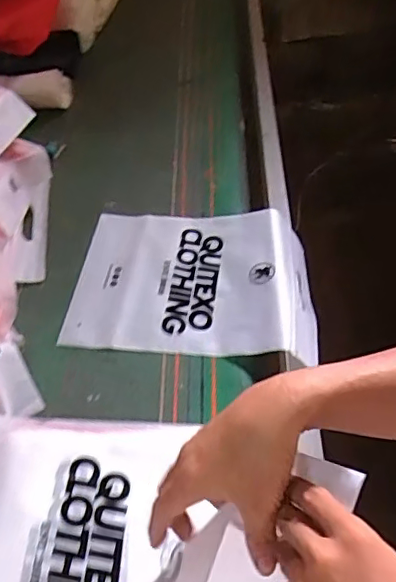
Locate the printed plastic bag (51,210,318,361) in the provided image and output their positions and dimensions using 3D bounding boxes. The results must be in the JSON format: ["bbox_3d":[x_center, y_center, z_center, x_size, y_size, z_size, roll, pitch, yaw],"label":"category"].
[{"bbox_3d":[-0.004,-0.022,0.788,0.332,0.038,0.250,4,51,9],"label":"printed plastic bag"}]

